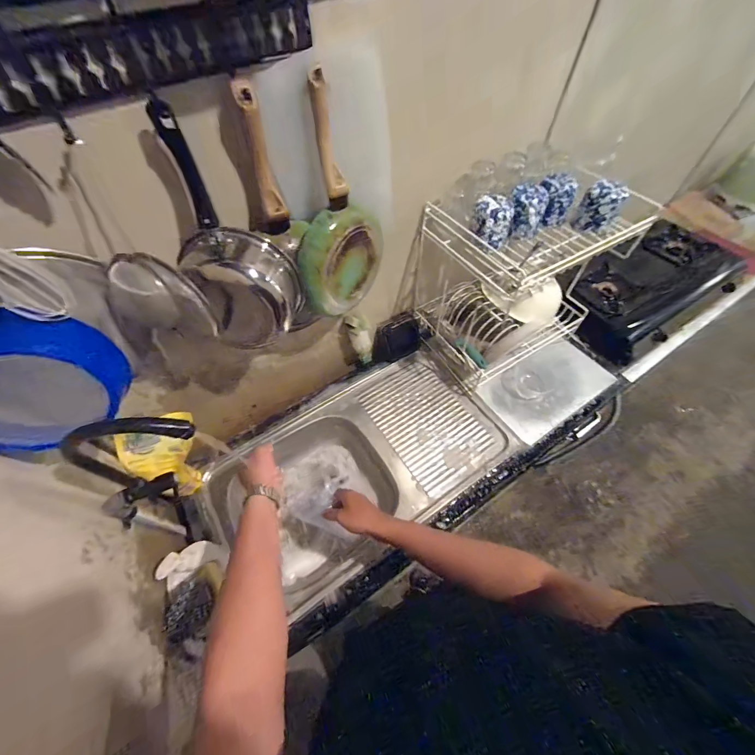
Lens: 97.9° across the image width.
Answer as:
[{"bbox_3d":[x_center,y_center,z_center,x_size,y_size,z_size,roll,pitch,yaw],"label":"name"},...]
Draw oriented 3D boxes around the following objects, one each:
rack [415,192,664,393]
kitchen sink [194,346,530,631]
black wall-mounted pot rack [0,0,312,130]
[{"bbox_3d":[0.345,-0.241,0.883,0.443,0.422,0.306,-24,59,-12],"label":"rack"},{"bbox_3d":[-0.041,0.240,0.893,0.742,0.139,0.425,-31,60,-15],"label":"kitchen sink"},{"bbox_3d":[-0.283,-0.330,0.343,0.463,0.058,0.018,-32,61,-16],"label":"black wall-mounted pot rack"}]

